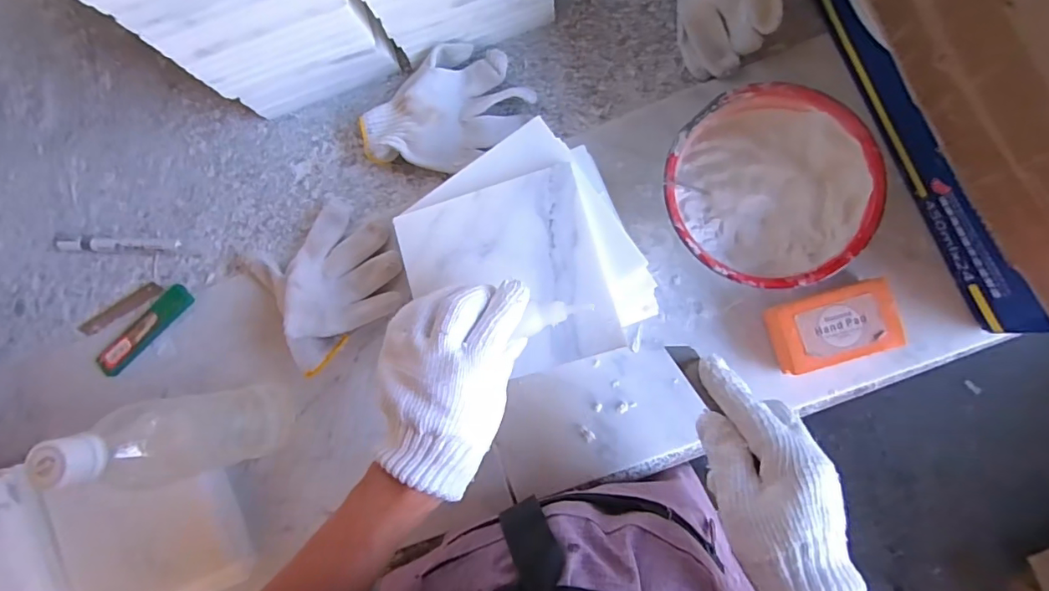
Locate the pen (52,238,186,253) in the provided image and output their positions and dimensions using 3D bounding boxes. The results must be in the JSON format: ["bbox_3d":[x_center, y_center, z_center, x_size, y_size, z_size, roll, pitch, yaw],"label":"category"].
[{"bbox_3d":[-0.441,-0.054,0.539,0.154,0.016,0.015,2,84,6],"label":"pen"}]

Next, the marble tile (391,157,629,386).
[{"bbox_3d":[-0.014,-0.013,0.397,0.149,0.005,0.151,-17,82,4],"label":"marble tile"}]

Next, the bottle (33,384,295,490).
[{"bbox_3d":[-0.268,0.111,0.398,0.066,0.215,0.066,-7,82,6],"label":"bottle"}]

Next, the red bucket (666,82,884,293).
[{"bbox_3d":[0.207,-0.089,0.440,0.162,0.057,0.165,-1,86,9],"label":"red bucket"}]

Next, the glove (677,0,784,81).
[{"bbox_3d":[0.183,-0.284,0.459,0.081,0.070,0.151,1,83,7],"label":"glove"}]

